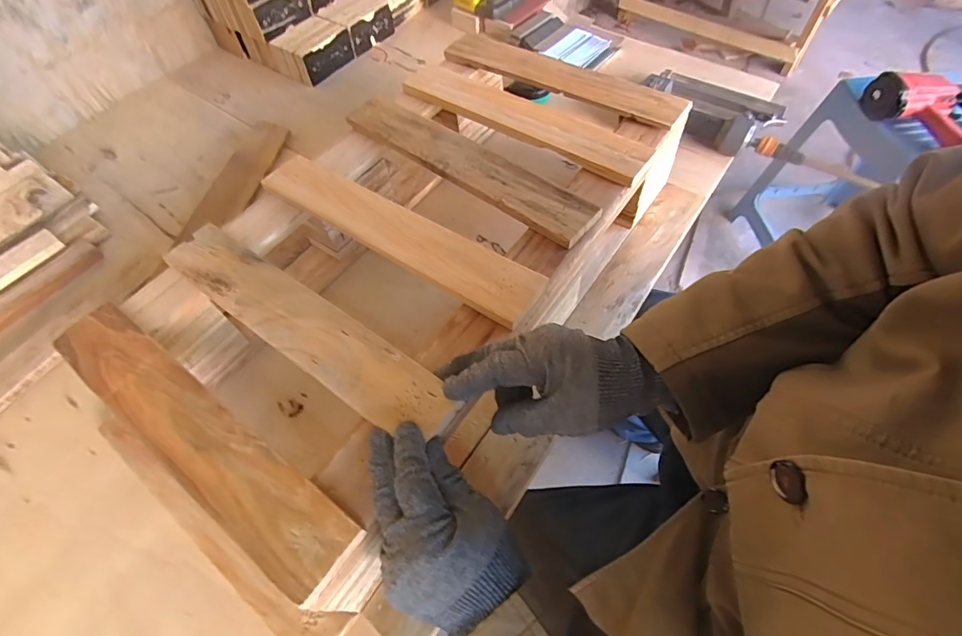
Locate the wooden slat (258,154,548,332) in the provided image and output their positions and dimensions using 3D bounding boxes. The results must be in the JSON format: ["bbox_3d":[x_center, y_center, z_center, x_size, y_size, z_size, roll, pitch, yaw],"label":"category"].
[{"bbox_3d":[-0.094,-0.092,0.471,0.338,0.010,0.064,30,64,20],"label":"wooden slat"}]

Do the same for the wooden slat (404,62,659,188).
[{"bbox_3d":[0.046,-0.259,0.576,0.346,0.017,0.069,30,64,21],"label":"wooden slat"}]

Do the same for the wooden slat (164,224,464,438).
[{"bbox_3d":[-0.167,0.003,0.410,0.338,0.009,0.061,30,64,21],"label":"wooden slat"}]

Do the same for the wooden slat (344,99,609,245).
[{"bbox_3d":[-0.021,-0.181,0.523,0.334,0.015,0.061,33,65,22],"label":"wooden slat"}]

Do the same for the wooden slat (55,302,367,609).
[{"bbox_3d":[-0.237,0.086,0.362,0.346,0.010,0.059,30,64,21],"label":"wooden slat"}]

